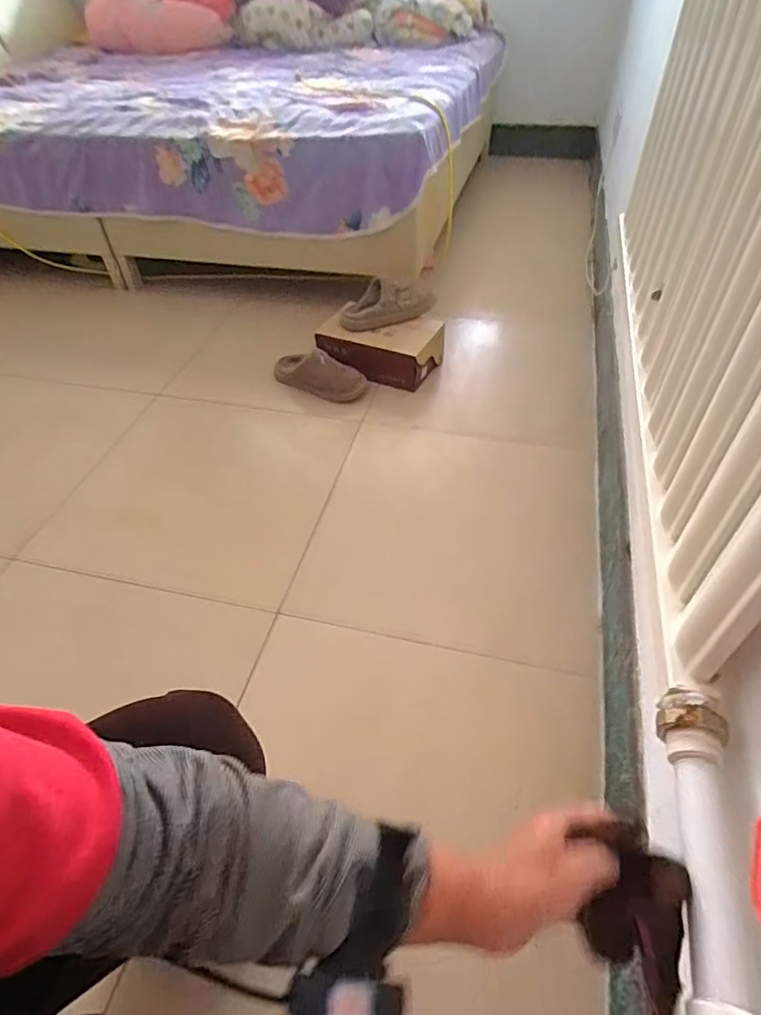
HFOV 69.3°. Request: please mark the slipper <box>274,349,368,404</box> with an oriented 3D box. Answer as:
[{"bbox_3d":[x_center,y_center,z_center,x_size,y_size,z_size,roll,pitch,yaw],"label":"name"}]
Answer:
[{"bbox_3d":[-0.169,-0.363,1.499,0.289,0.082,0.111,15,49,17],"label":"slipper"}]

